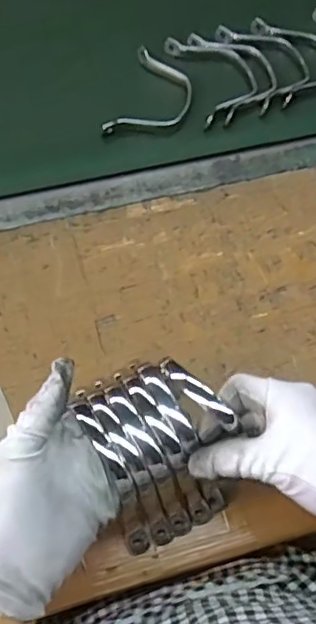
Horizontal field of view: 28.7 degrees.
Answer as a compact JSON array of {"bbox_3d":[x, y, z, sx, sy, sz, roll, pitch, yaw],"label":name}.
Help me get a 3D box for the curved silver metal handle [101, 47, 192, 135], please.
[{"bbox_3d":[-0.004,-0.219,0.630,0.071,0.013,0.119,16,62,6],"label":"curved silver metal handle"}]

